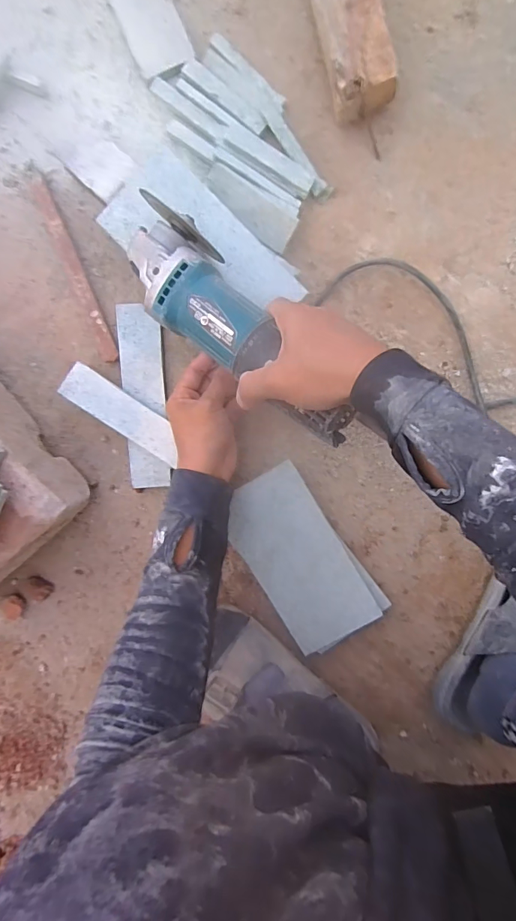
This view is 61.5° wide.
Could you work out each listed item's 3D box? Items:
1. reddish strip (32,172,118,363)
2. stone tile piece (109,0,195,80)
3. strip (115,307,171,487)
[{"bbox_3d":[-0.200,-0.210,0.475,0.019,0.010,0.212,-22,94,4],"label":"reddish strip"},{"bbox_3d":[-0.112,-0.454,0.452,0.056,0.015,0.109,-23,94,4],"label":"stone tile piece"},{"bbox_3d":[-0.125,-0.070,0.481,0.045,0.017,0.198,-3,95,3],"label":"strip"}]

